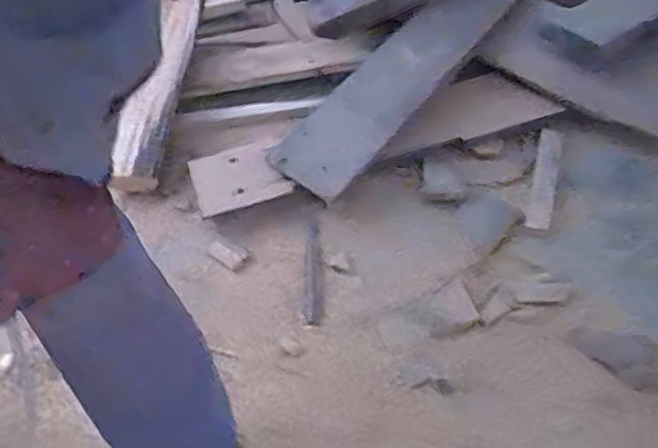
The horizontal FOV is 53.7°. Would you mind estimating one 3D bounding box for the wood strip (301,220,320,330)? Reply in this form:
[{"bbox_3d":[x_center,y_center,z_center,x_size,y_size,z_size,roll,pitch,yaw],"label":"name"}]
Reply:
[{"bbox_3d":[-0.030,0.084,1.117,0.027,0.008,0.205,-3,52,5],"label":"wood strip"}]

